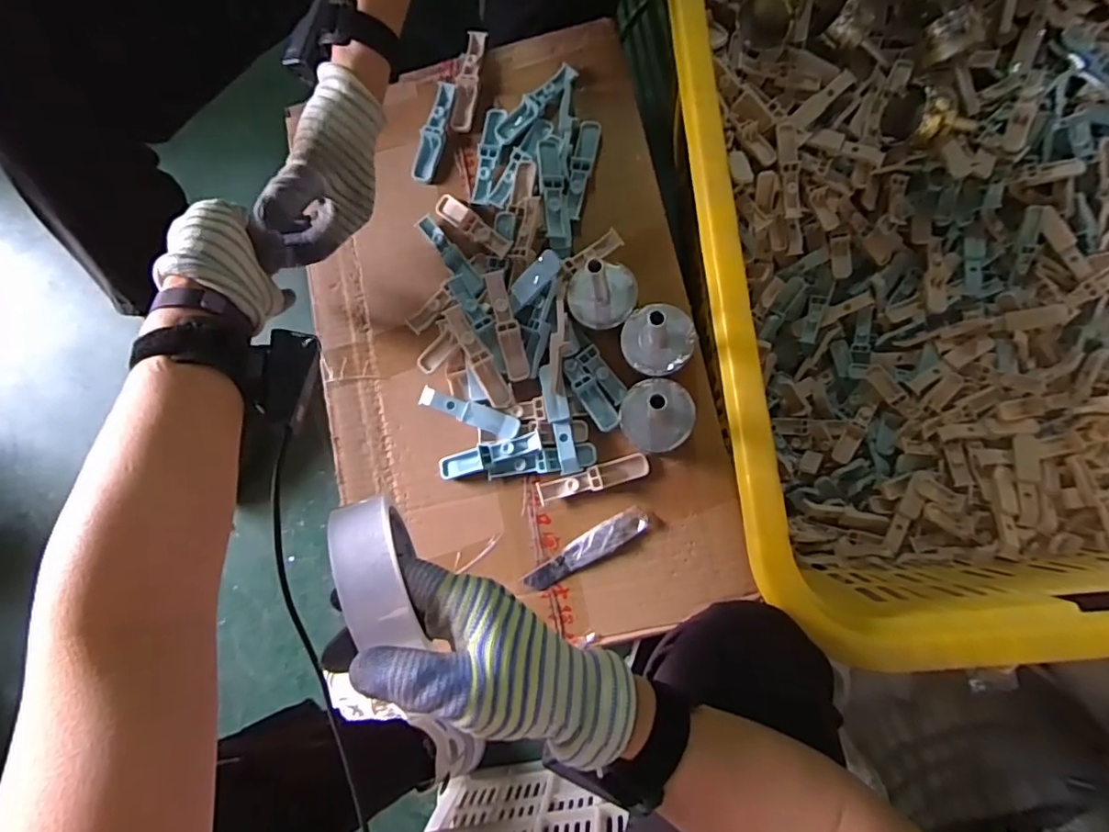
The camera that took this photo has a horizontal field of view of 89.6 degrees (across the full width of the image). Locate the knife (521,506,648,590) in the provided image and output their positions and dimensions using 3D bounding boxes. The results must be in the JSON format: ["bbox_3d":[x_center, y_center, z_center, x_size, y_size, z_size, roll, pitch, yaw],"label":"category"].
[{"bbox_3d":[0.026,0.115,0.479,0.116,0.009,0.024,-31,80,1],"label":"knife"}]

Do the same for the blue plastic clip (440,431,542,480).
[{"bbox_3d":[-0.057,0.035,0.494,0.094,0.016,0.021,-15,81,4],"label":"blue plastic clip"}]

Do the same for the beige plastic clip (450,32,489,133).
[{"bbox_3d":[-0.082,-0.321,0.533,0.020,0.008,0.095,9,83,7],"label":"beige plastic clip"}]

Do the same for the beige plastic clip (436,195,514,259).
[{"bbox_3d":[-0.076,-0.176,0.510,0.095,0.016,0.021,41,88,23],"label":"beige plastic clip"}]

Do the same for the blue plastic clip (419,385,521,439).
[{"bbox_3d":[-0.076,-0.003,0.496,0.095,0.007,0.019,20,85,8],"label":"blue plastic clip"}]

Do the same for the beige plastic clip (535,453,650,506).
[{"bbox_3d":[0.033,0.055,0.484,0.098,0.012,0.020,-17,81,3],"label":"beige plastic clip"}]

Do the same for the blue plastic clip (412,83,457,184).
[{"bbox_3d":[-0.114,-0.269,0.531,0.021,0.012,0.093,14,84,8],"label":"blue plastic clip"}]

